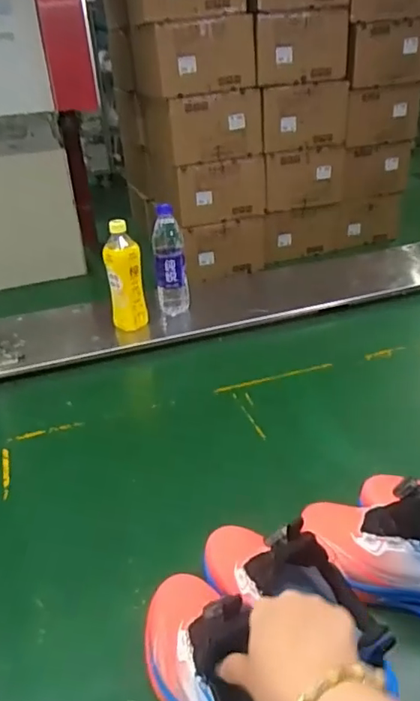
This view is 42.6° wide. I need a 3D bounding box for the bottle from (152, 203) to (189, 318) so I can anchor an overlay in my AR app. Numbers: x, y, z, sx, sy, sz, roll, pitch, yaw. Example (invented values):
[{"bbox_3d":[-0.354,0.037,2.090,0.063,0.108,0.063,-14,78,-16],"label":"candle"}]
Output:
[{"bbox_3d":[-0.085,-0.185,1.134,0.072,0.208,0.068,-12,32,-7],"label":"bottle"}]

